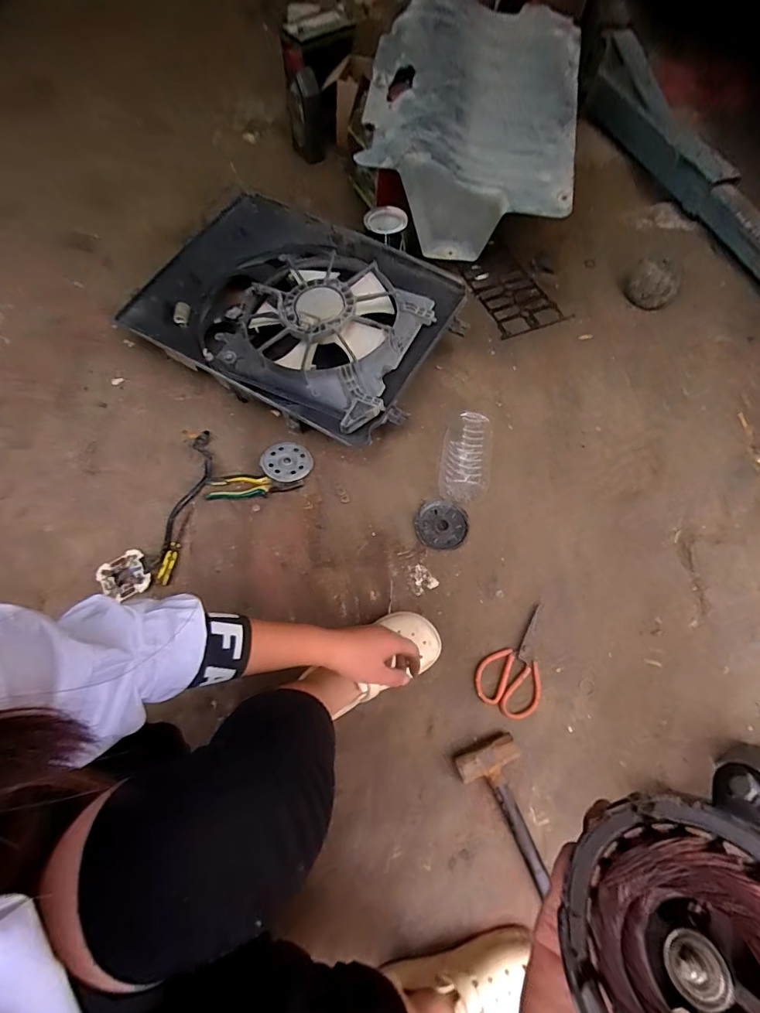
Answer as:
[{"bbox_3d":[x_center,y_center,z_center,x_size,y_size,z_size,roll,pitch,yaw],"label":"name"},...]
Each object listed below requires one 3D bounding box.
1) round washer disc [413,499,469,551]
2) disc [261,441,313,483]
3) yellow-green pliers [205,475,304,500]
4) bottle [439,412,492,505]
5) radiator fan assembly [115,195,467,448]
[{"bbox_3d":[0.125,0.037,0.870,0.105,0.014,0.100,0,65,0],"label":"round washer disc"},{"bbox_3d":[-0.200,-0.095,0.920,0.101,0.022,0.102,0,65,0],"label":"disc"},{"bbox_3d":[-0.261,-0.043,0.900,0.193,0.013,0.048,-3,65,-2],"label":"yellow-green pliers"},{"bbox_3d":[0.177,-0.101,0.883,0.095,0.098,0.177,10,66,4],"label":"bottle"},{"bbox_3d":[-0.192,-0.471,1.006,0.680,0.130,0.506,28,67,10],"label":"radiator fan assembly"}]

